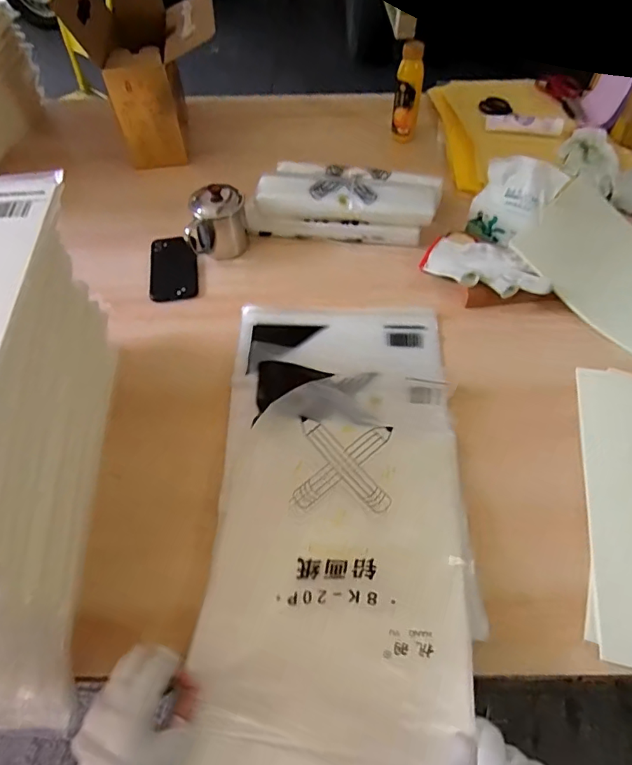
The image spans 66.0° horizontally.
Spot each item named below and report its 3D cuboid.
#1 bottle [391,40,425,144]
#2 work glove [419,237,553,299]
[{"bbox_3d":[0.185,-0.572,0.989,0.053,0.183,0.052,8,55,6],"label":"bottle"},{"bbox_3d":[0.265,-0.179,0.766,0.195,0.035,0.114,20,57,14],"label":"work glove"}]

